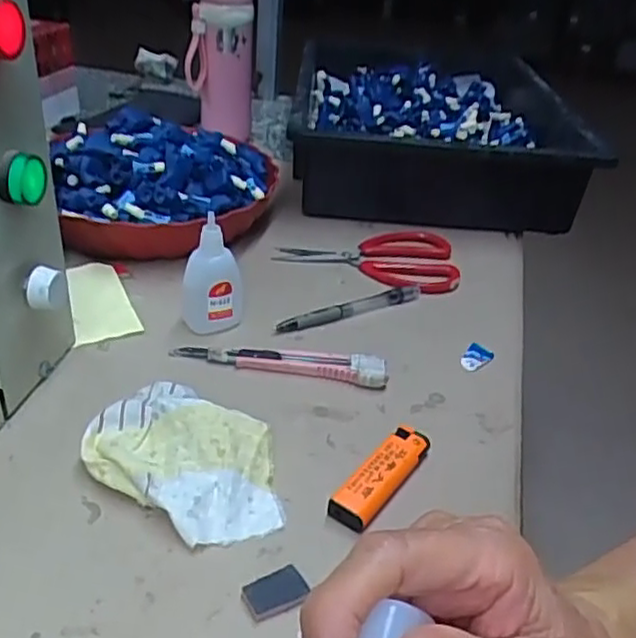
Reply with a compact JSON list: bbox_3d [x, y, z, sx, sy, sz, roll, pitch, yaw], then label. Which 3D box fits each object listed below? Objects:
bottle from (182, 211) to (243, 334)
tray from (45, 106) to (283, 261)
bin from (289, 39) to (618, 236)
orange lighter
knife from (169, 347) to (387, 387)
[{"bbox_3d":[-0.076,-0.032,0.498,0.043,0.085,0.023,-1,34,-10],"label":"bottle"},{"bbox_3d":[-0.147,-0.131,0.643,0.212,0.080,0.224,-5,35,-16],"label":"tray"},{"bbox_3d":[0.128,-0.215,0.802,0.297,0.100,0.387,5,33,-2],"label":"bin"},{"bbox_3d":[0.037,0.091,0.399,0.023,0.014,0.079,25,38,26],"label":"orange lighter"},{"bbox_3d":[-0.027,0.028,0.481,0.148,0.014,0.020,8,33,3],"label":"knife"}]

